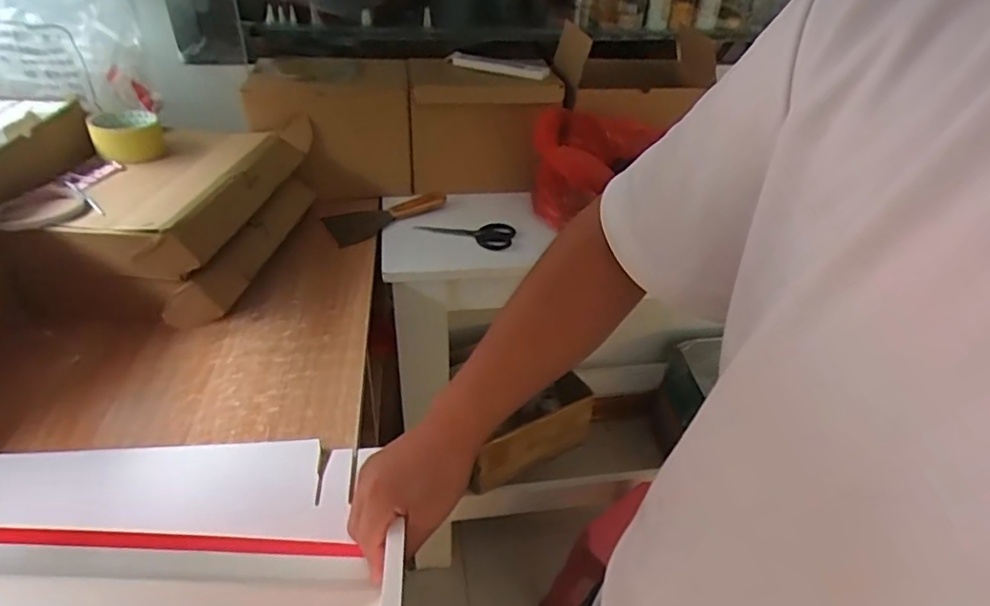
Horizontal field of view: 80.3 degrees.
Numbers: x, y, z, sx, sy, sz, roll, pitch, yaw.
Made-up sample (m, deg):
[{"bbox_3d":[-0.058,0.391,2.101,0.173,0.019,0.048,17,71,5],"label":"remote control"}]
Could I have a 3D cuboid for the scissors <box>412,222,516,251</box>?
[{"bbox_3d":[-0.048,-0.113,0.908,0.152,0.013,0.066,10,37,8],"label":"scissors"}]

